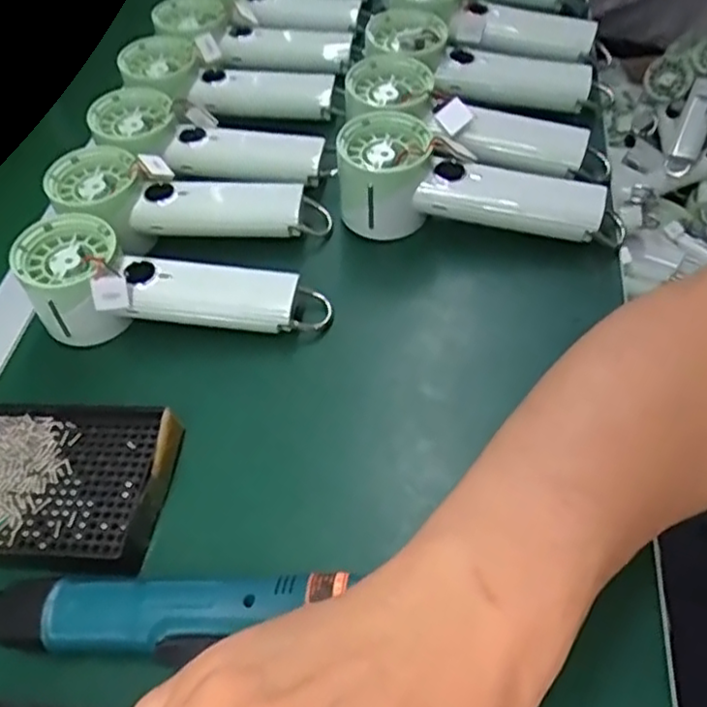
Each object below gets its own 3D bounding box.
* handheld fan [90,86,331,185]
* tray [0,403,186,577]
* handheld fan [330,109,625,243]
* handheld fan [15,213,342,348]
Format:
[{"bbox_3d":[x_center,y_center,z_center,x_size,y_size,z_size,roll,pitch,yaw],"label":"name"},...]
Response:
[{"bbox_3d":[-0.113,-0.153,0.505,0.173,0.052,0.065,14,56,18],"label":"handheld fan"},{"bbox_3d":[-0.172,0.070,0.368,0.142,0.019,0.093,4,54,8],"label":"tray"},{"bbox_3d":[0.079,-0.111,0.446,0.175,0.063,0.068,8,54,13],"label":"handheld fan"},{"bbox_3d":[-0.118,-0.048,0.425,0.179,0.054,0.062,-2,52,6],"label":"handheld fan"}]

